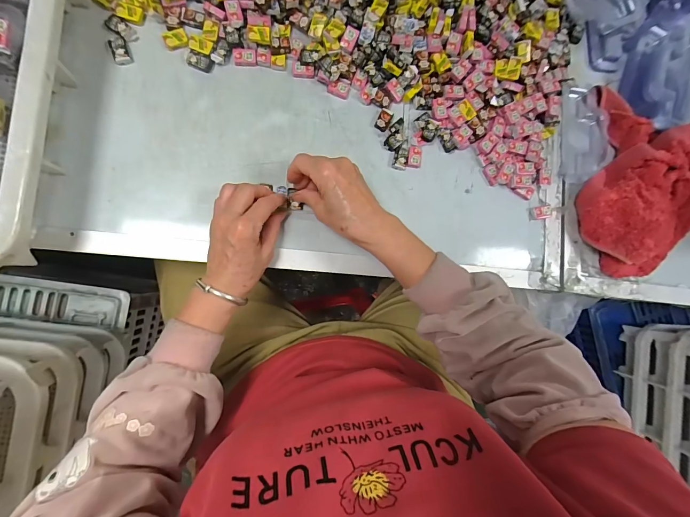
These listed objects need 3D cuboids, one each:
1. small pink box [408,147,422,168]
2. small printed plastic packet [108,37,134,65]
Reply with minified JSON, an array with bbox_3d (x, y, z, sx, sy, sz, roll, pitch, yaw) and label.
[{"bbox_3d":[0.091,-0.132,0.427,0.019,0.007,0.027,4,86,-10],"label":"small pink box"},{"bbox_3d":[-0.257,-0.236,0.375,0.019,0.006,0.029,-21,90,-11],"label":"small printed plastic packet"}]

